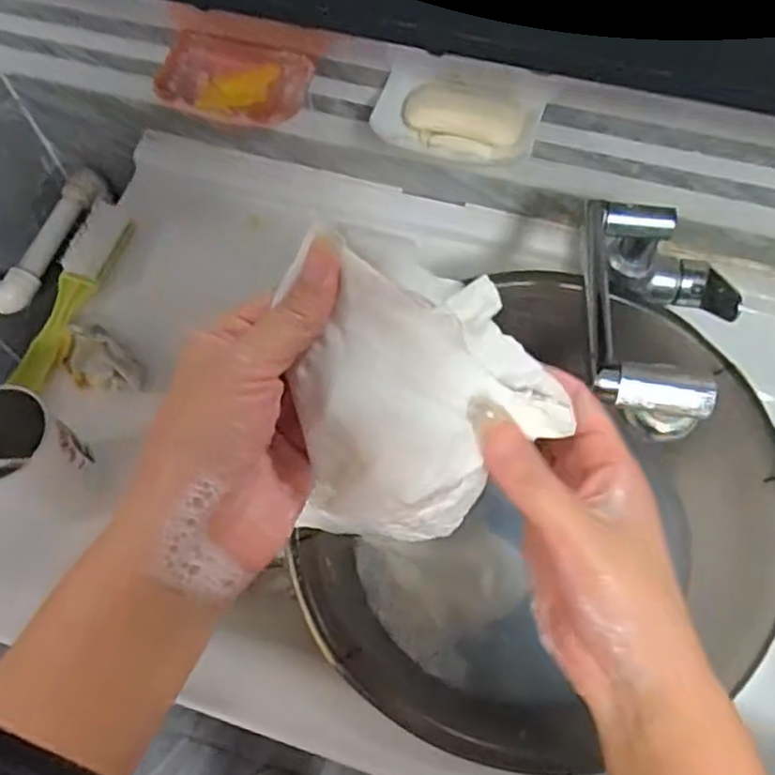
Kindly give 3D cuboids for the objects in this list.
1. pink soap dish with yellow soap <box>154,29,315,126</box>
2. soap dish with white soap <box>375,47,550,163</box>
[{"bbox_3d":[-0.132,-0.256,0.601,0.131,0.028,0.082,17,66,9],"label":"pink soap dish with yellow soap"},{"bbox_3d":[0.056,-0.222,0.557,0.129,0.034,0.081,15,66,9],"label":"soap dish with white soap"}]

